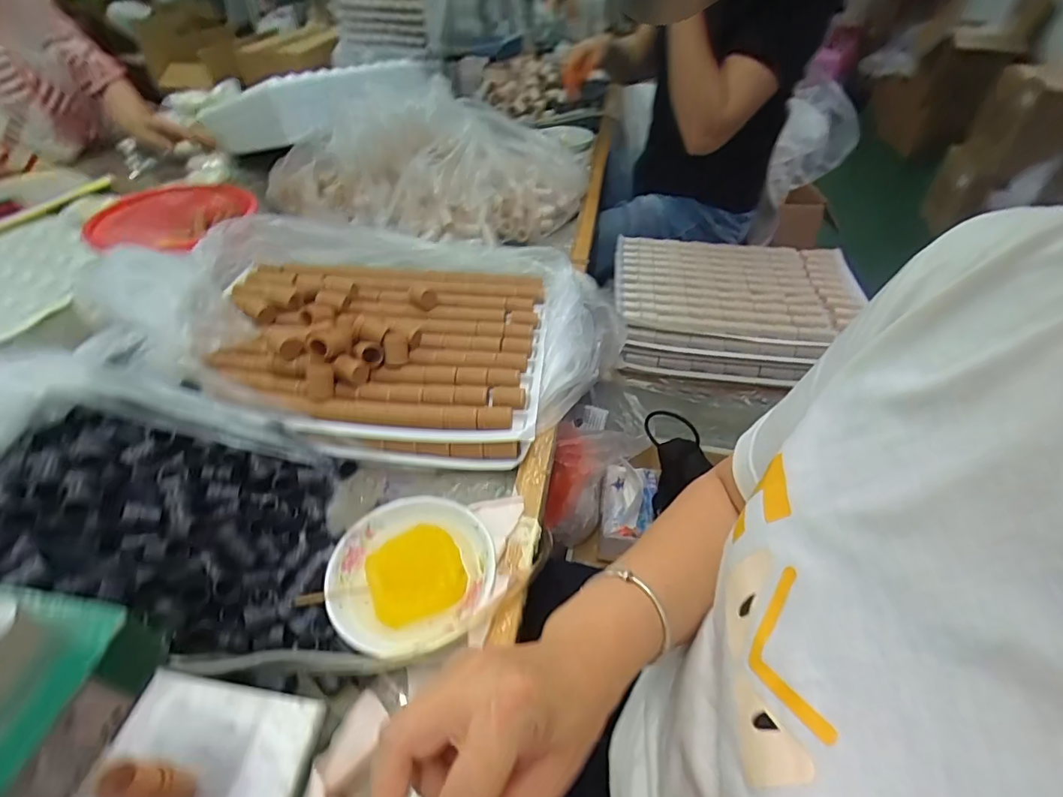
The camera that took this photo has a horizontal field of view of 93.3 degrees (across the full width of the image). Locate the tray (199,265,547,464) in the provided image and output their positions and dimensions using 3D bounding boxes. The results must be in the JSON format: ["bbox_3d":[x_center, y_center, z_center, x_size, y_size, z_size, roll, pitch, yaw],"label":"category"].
[{"bbox_3d":[-0.194,-0.076,0.605,0.417,0.068,0.317,3,45,5],"label":"tray"}]

